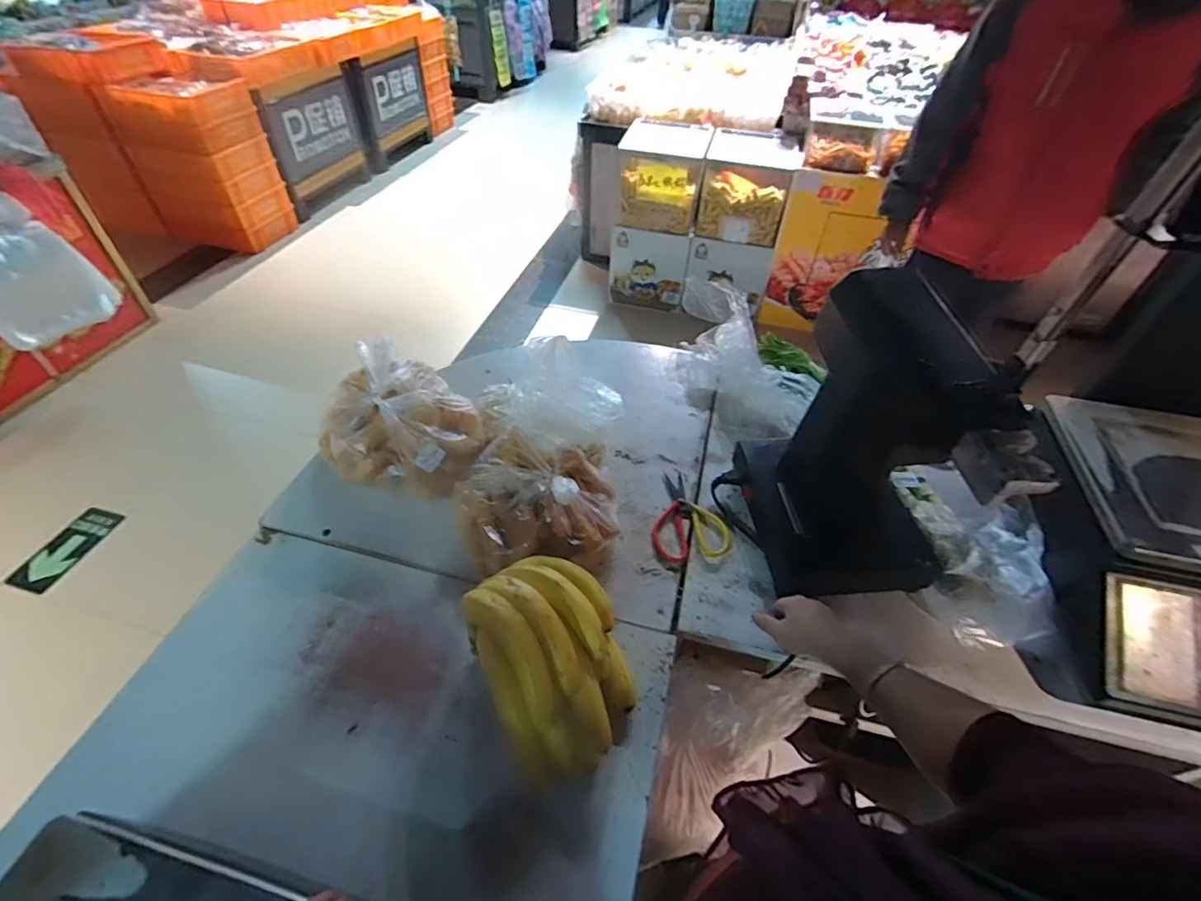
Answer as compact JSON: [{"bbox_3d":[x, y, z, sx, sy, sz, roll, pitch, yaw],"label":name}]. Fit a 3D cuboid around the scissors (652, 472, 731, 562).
[{"bbox_3d":[0.134,0.104,0.862,0.120,0.009,0.165,-7,48,-8],"label":"scissors"}]

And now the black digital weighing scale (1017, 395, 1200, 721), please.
[{"bbox_3d":[0.793,0.140,0.720,0.361,0.163,0.438,14,48,10],"label":"black digital weighing scale"}]

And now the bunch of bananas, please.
[{"bbox_3d":[-0.052,0.230,0.637,0.175,0.114,0.240,-21,51,-20],"label":"bunch of bananas"}]

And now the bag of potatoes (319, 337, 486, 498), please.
[{"bbox_3d":[-0.315,-0.050,0.868,0.254,0.143,0.208,19,49,15],"label":"bag of potatoes"}]

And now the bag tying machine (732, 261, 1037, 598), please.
[{"bbox_3d":[0.346,-0.010,0.695,0.203,0.365,0.259,-3,47,-5],"label":"bag tying machine"}]

